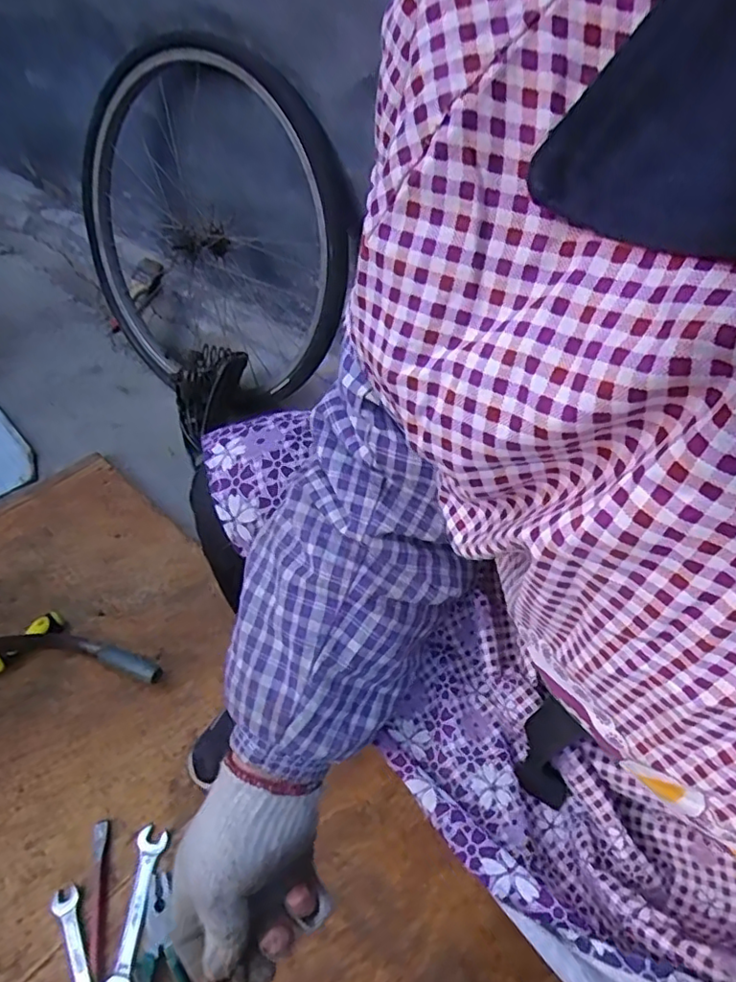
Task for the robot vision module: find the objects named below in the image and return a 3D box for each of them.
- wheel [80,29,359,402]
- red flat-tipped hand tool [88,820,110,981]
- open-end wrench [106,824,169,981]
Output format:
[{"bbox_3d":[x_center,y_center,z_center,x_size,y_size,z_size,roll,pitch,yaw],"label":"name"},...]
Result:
[{"bbox_3d":[-0.302,-0.472,1.126,0.667,0.642,0.069,60,36,-5],"label":"wheel"},{"bbox_3d":[-0.291,0.481,0.630,0.016,0.011,0.235,-10,51,-9],"label":"red flat-tipped hand tool"},{"bbox_3d":[-0.255,0.459,0.649,0.033,0.011,0.158,2,50,2],"label":"open-end wrench"}]

